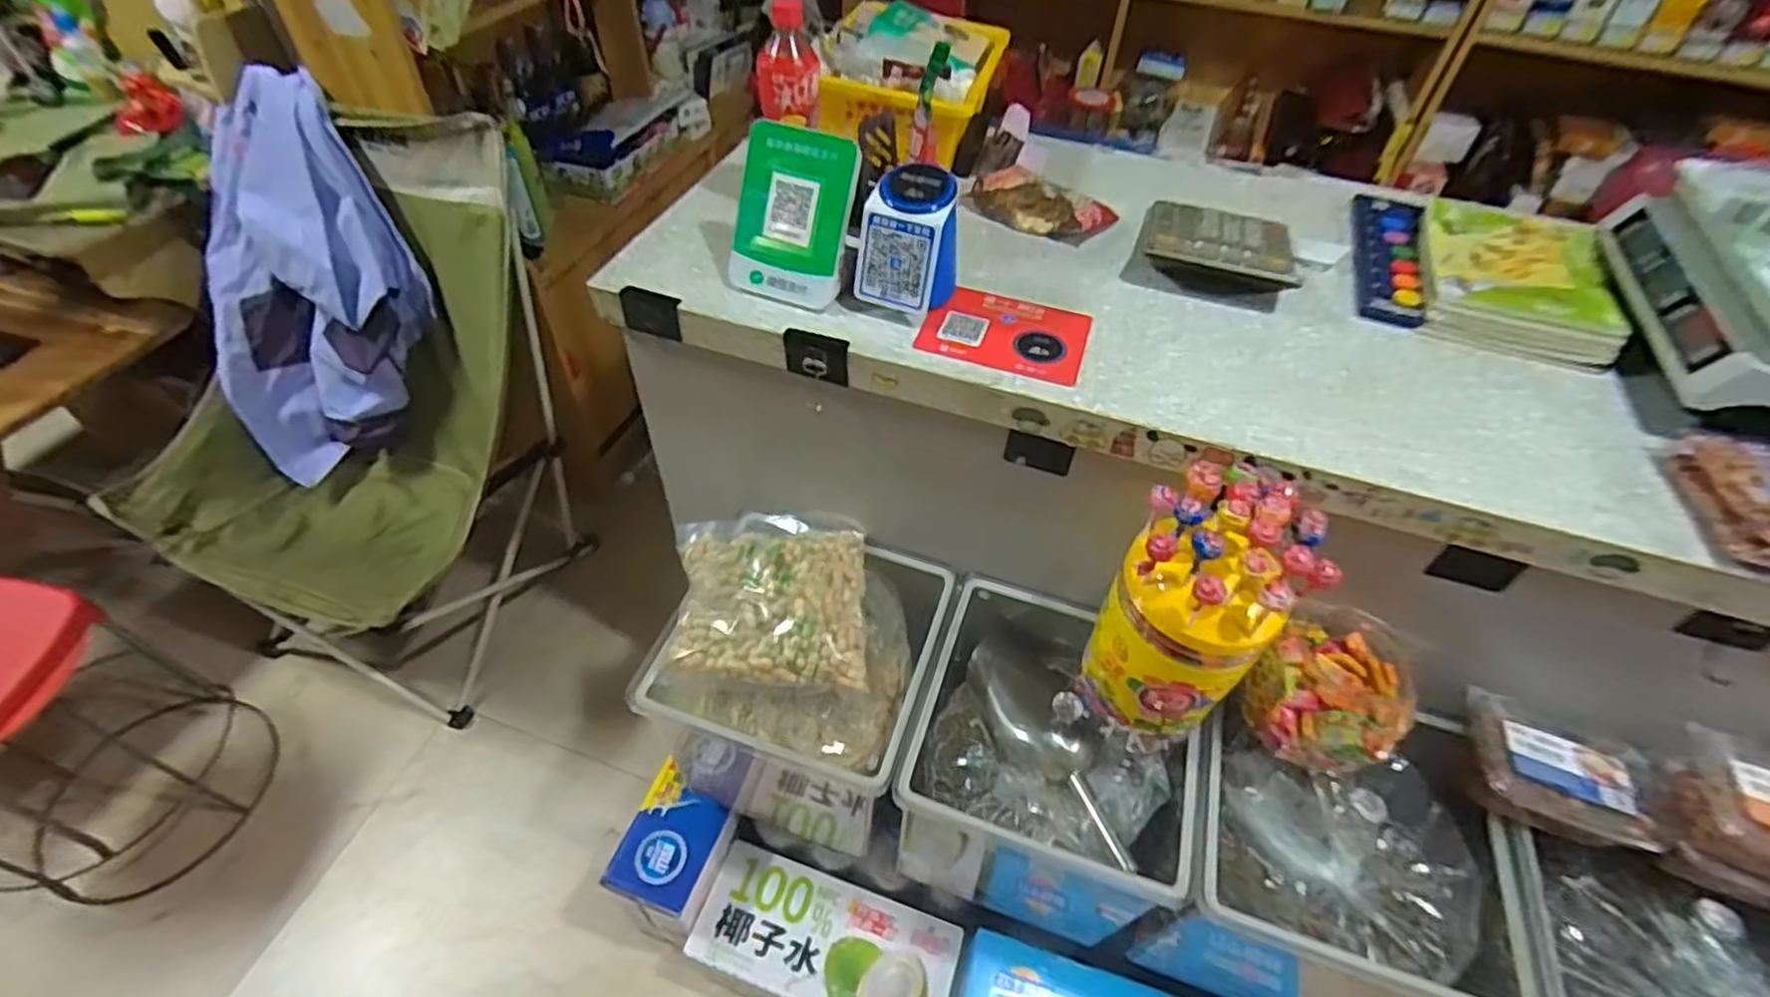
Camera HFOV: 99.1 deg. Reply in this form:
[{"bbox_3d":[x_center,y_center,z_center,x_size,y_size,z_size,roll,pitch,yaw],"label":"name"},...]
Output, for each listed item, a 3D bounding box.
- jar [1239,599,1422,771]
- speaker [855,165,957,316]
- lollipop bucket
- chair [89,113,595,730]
[{"bbox_3d":[0.446,0.192,0.755,0.150,0.119,0.132,-36,59,-29],"label":"jar"},{"bbox_3d":[0.027,-0.252,0.739,0.088,0.112,0.103,19,50,13],"label":"speaker"},{"bbox_3d":[0.279,0.106,0.692,0.128,0.289,0.127,2,49,-2],"label":"lollipop bucket"},{"bbox_3d":[-0.925,-0.114,1.299,0.603,0.856,0.560,13,49,8],"label":"chair"}]

